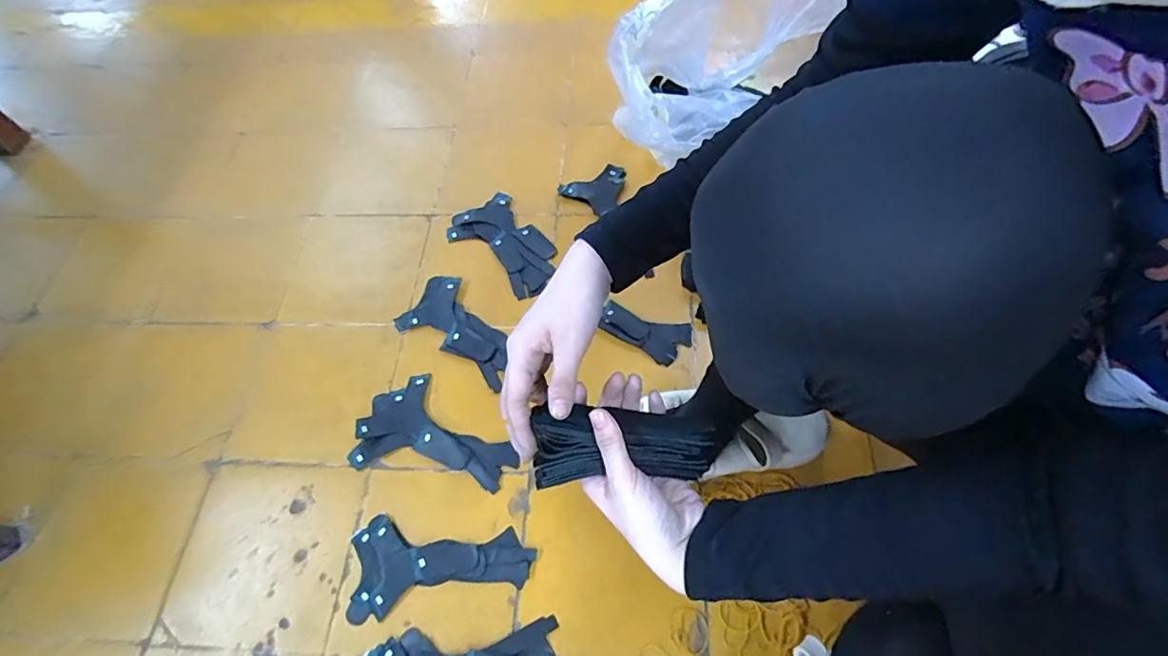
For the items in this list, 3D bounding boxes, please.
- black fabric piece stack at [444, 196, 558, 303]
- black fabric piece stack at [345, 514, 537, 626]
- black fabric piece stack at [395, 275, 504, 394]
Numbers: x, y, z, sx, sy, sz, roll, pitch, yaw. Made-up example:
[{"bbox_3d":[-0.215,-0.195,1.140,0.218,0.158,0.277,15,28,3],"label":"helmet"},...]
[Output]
[{"bbox_3d":[-0.118,-0.124,0.801,0.108,0.008,0.186,-35,66,-14],"label":"black fabric piece stack"},{"bbox_3d":[-0.160,0.264,0.595,0.201,0.006,0.101,-3,62,2],"label":"black fabric piece stack"},{"bbox_3d":[-0.172,0.005,0.738,0.191,0.008,0.099,39,71,21],"label":"black fabric piece stack"}]

